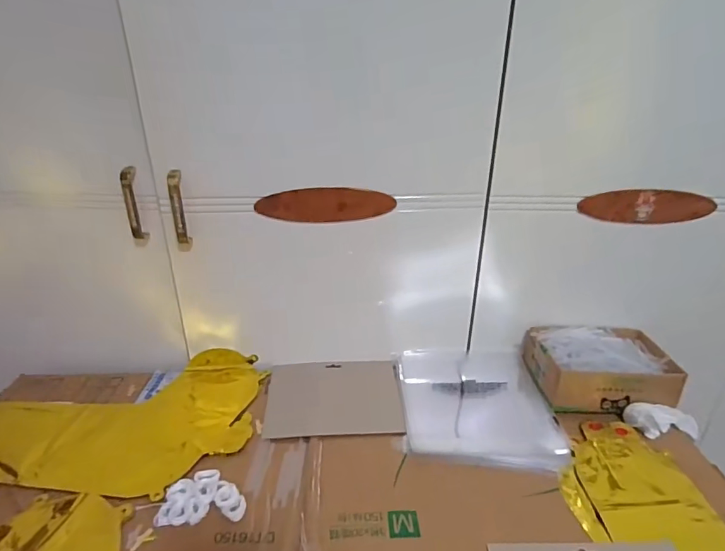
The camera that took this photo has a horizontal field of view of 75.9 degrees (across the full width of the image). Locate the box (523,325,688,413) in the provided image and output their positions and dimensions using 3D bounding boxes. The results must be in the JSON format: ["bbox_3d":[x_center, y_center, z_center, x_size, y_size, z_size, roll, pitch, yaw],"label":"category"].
[{"bbox_3d":[0.356,0.132,0.696,0.192,0.076,0.135,0,27,-1],"label":"box"}]

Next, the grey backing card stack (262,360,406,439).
[{"bbox_3d":[-0.043,0.181,0.697,0.194,0.008,0.157,-1,27,-5],"label":"grey backing card stack"}]

